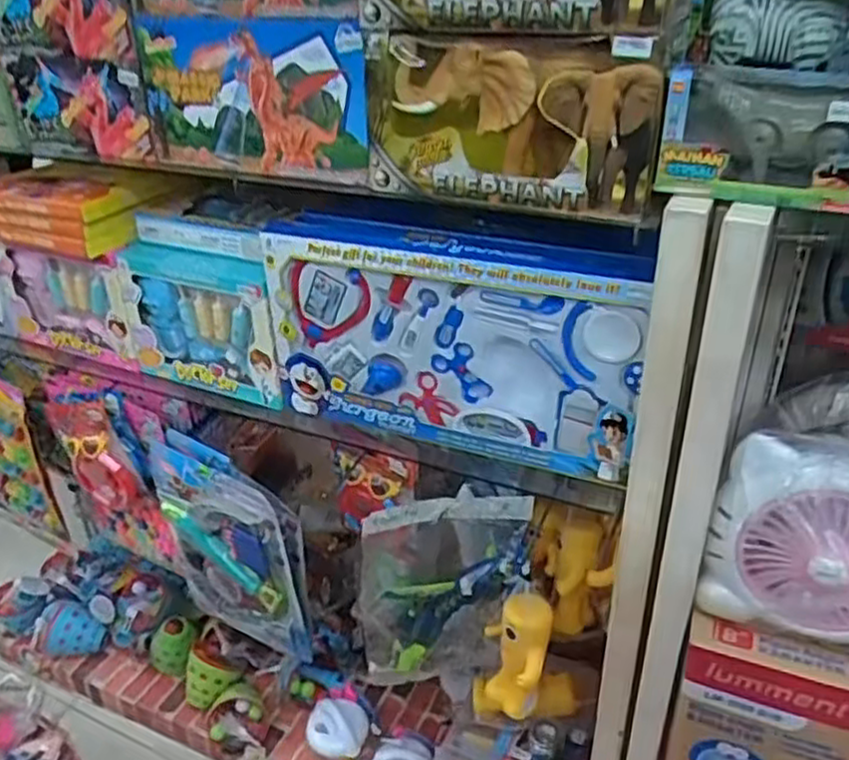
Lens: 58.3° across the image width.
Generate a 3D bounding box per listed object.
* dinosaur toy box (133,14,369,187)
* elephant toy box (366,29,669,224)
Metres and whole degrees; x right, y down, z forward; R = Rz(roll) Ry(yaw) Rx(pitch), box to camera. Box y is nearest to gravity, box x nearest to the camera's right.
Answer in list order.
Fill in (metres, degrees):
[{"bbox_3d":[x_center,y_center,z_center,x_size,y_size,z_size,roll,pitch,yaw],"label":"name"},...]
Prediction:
[{"bbox_3d":[-0.193,-0.324,0.878,0.307,0.166,0.037,13,33,24],"label":"dinosaur toy box"},{"bbox_3d":[0.089,-0.263,0.768,0.296,0.154,0.084,13,32,23],"label":"elephant toy box"}]

